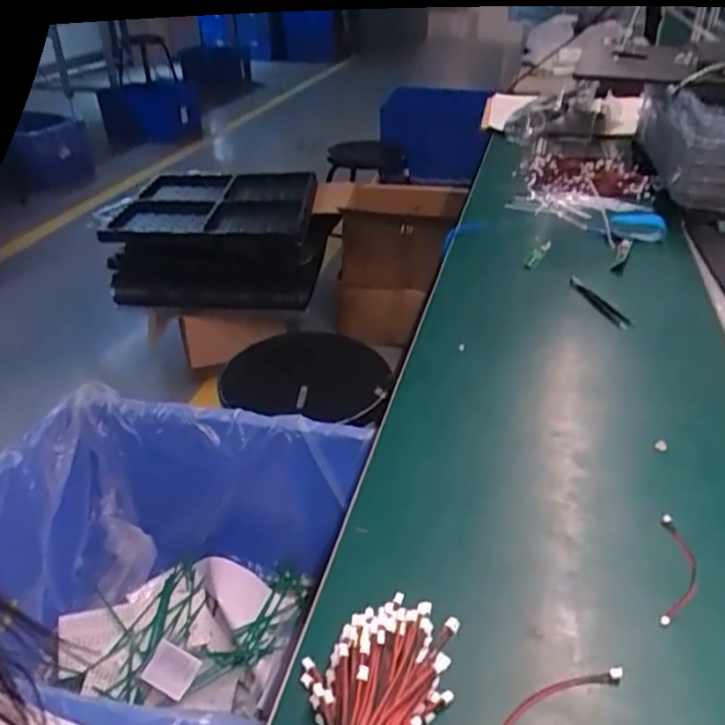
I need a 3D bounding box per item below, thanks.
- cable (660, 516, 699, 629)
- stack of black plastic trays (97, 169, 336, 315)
[{"bbox_3d":[0.230,0.152,0.464,0.024,0.011,0.105,12,35,18],"label":"cable"},{"bbox_3d":[-0.339,-0.328,1.694,0.531,0.219,0.492,7,34,11],"label":"stack of black plastic trays"}]

